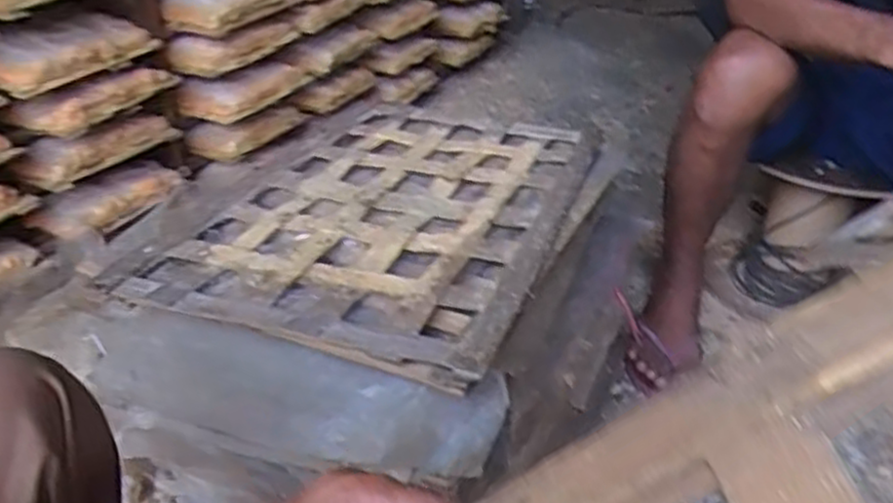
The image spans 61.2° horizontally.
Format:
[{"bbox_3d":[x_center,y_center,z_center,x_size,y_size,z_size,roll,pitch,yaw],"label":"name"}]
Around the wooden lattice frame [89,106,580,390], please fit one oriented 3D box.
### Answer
[{"bbox_3d":[-0.059,-0.052,0.773,0.335,0.022,0.495,10,31,14],"label":"wooden lattice frame"}]

